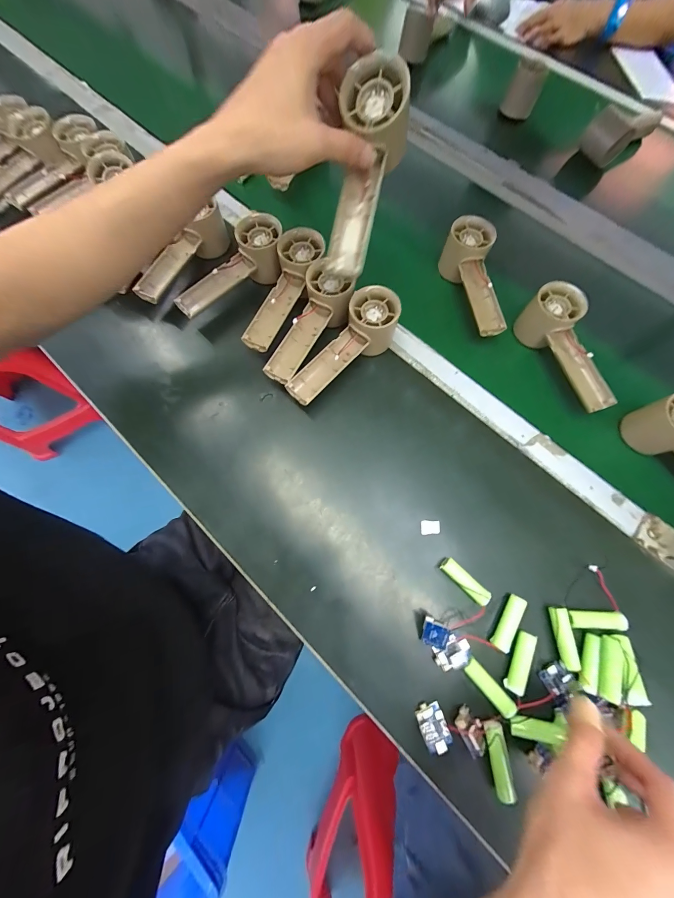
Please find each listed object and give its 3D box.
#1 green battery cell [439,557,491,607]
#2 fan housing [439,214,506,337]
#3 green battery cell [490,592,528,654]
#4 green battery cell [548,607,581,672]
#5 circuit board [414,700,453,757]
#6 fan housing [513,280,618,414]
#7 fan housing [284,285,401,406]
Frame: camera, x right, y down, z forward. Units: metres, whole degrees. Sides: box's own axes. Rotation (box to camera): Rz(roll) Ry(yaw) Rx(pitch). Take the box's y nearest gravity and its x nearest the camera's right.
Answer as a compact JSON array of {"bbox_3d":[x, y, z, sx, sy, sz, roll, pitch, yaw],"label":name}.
[{"bbox_3d":[0.124,0.129,0.290,0.050,0.017,0.016,43,77,12],"label":"green battery cell"},{"bbox_3d":[0.175,-0.219,0.382,0.059,0.049,0.155,-3,72,-1],"label":"fan housing"},{"bbox_3d":[0.164,0.165,0.281,0.015,0.014,0.050,32,75,10],"label":"green battery cell"},{"bbox_3d":[0.211,0.176,0.276,0.015,0.013,0.049,-2,72,-1],"label":"green battery cell"},{"bbox_3d":[0.084,0.241,0.256,0.023,0.008,0.032,-17,73,-5],"label":"circuit board"},{"bbox_3d":[0.281,-0.120,0.355,0.050,0.053,0.157,-21,73,-6],"label":"fan housing"},{"bbox_3d":[0.012,-0.109,0.343,0.058,0.061,0.154,36,76,11],"label":"fan housing"}]

